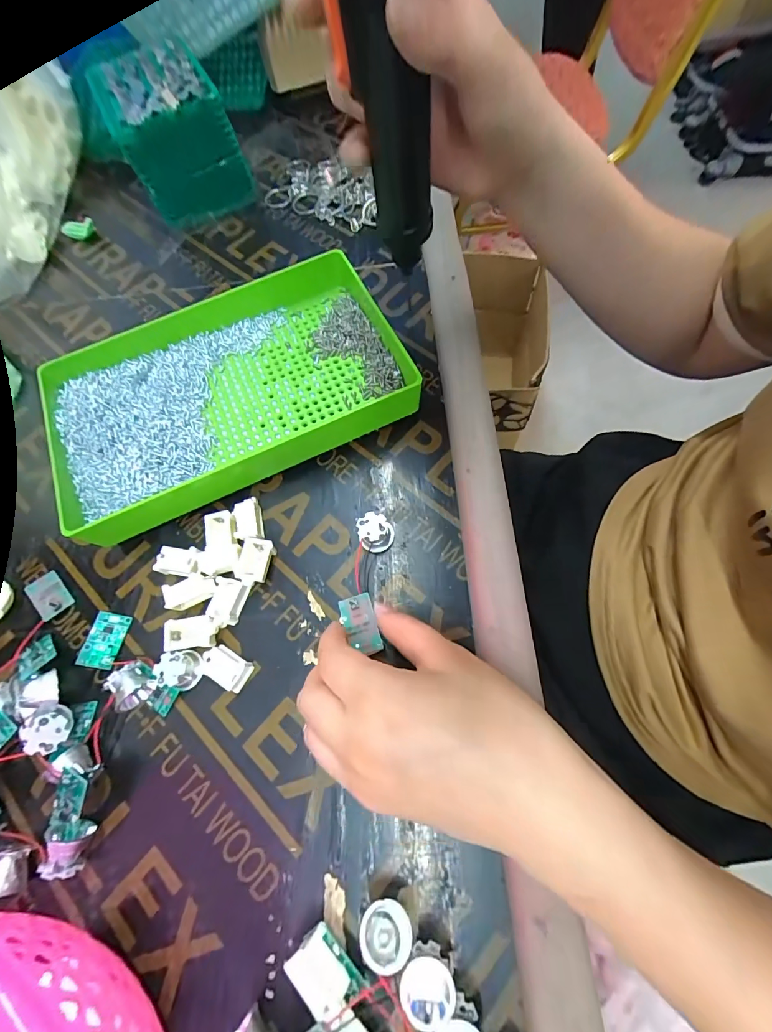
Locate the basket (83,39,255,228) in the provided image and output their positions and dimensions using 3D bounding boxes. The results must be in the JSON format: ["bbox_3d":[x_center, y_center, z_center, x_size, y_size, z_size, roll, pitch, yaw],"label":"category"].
[{"bbox_3d":[-0.193,-0.343,0.358,0.093,0.092,0.093,-28,71,-11],"label":"basket"}]

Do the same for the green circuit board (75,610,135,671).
[{"bbox_3d":[-0.178,0.078,0.246,0.020,0.007,0.033,9,68,3],"label":"green circuit board"}]

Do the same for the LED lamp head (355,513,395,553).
[{"bbox_3d":[-0.006,0.010,0.254,0.023,0.019,0.023,0,68,0],"label":"LED lamp head"}]

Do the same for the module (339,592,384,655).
[{"bbox_3d":[-0.015,0.063,0.227,0.020,0.006,0.033,-13,69,-6],"label":"module"}]

